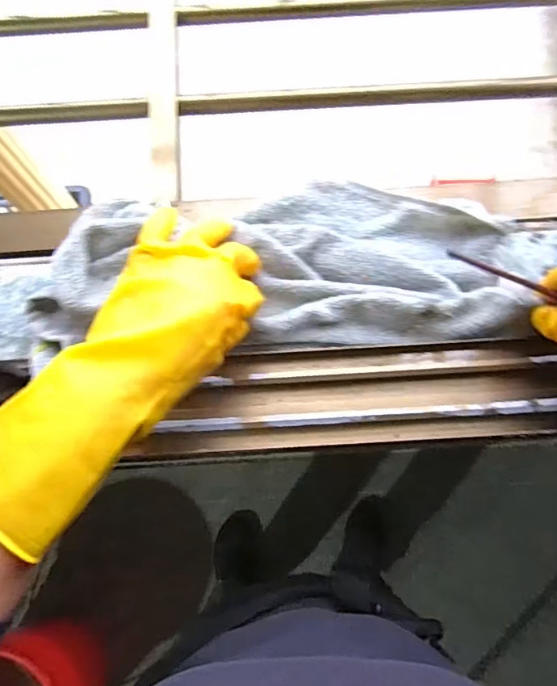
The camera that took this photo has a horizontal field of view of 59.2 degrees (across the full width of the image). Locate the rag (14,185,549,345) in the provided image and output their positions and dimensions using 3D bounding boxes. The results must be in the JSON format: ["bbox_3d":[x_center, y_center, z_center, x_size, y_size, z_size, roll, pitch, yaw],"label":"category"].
[{"bbox_3d":[0.005,-0.072,0.391,0.351,0.064,0.149,-1,76,-5],"label":"rag"}]

